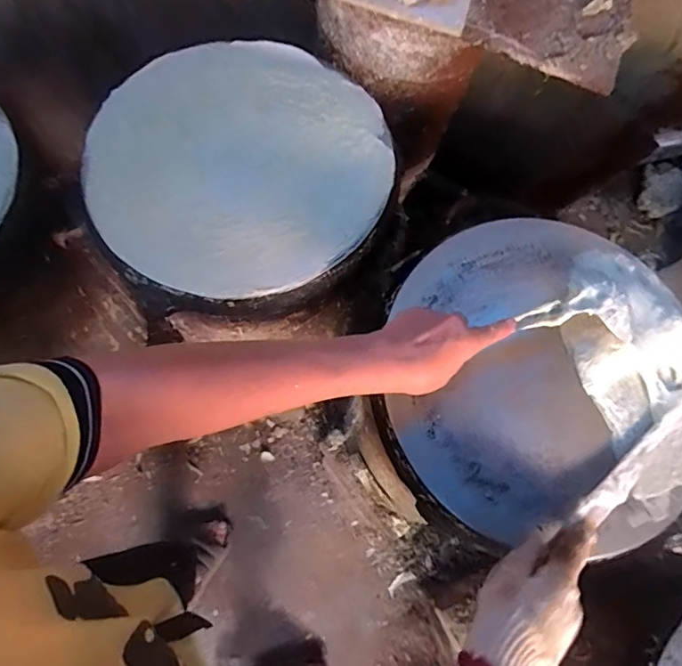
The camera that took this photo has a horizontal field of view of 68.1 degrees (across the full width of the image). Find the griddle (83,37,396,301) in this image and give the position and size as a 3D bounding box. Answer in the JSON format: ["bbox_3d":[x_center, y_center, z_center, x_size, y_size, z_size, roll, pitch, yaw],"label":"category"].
[{"bbox_3d":[-0.123,-0.214,0.614,0.354,0.024,0.350,0,74,-2],"label":"griddle"}]

